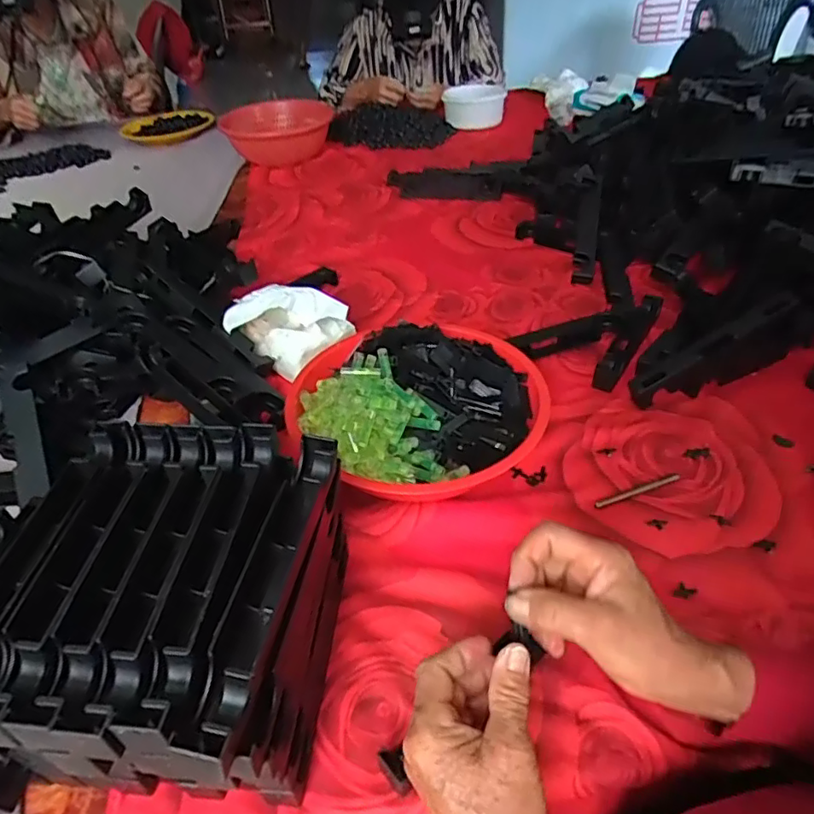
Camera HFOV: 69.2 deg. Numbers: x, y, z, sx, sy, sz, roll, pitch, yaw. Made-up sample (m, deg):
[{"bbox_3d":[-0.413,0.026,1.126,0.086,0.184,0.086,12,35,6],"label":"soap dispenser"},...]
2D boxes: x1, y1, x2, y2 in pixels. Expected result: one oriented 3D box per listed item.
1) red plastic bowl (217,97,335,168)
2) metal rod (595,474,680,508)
[{"bbox_3d":[-0.294,-0.653,1.391,0.225,0.107,0.246,-2,40,3],"label":"red plastic bowl"},{"bbox_3d":[0.223,0.081,0.568,0.099,0.007,0.009,-17,42,-15],"label":"metal rod"}]

